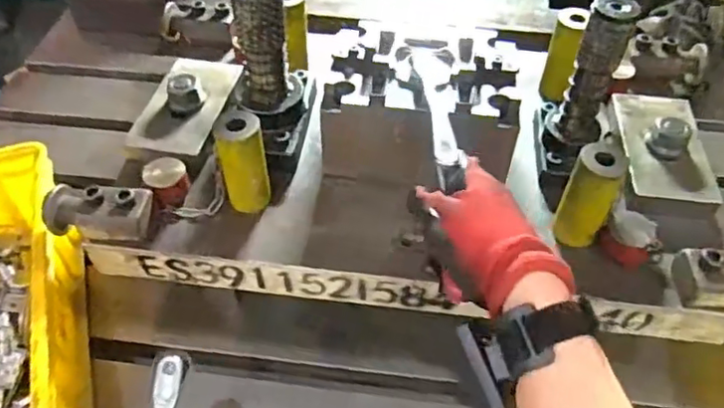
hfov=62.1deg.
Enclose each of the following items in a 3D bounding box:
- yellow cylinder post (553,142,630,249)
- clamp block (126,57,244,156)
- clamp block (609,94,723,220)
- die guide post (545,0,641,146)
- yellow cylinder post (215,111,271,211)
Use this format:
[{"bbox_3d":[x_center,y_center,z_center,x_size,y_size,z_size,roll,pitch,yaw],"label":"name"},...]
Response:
[{"bbox_3d":[0.196,-0.005,0.518,0.039,0.091,0.033,25,53,20],"label":"yellow cylinder post"},{"bbox_3d":[-0.189,-0.114,0.643,0.085,0.040,0.160,6,49,5],"label":"clamp block"},{"bbox_3d":[0.304,-0.059,0.605,0.084,0.049,0.162,7,49,6],"label":"clamp block"},{"bbox_3d":[0.212,-0.117,0.556,0.036,0.144,0.040,-34,57,-26],"label":"die guide post"},{"bbox_3d":[-0.107,-0.037,0.549,0.038,0.096,0.032,-9,50,-8],"label":"yellow cylinder post"}]

